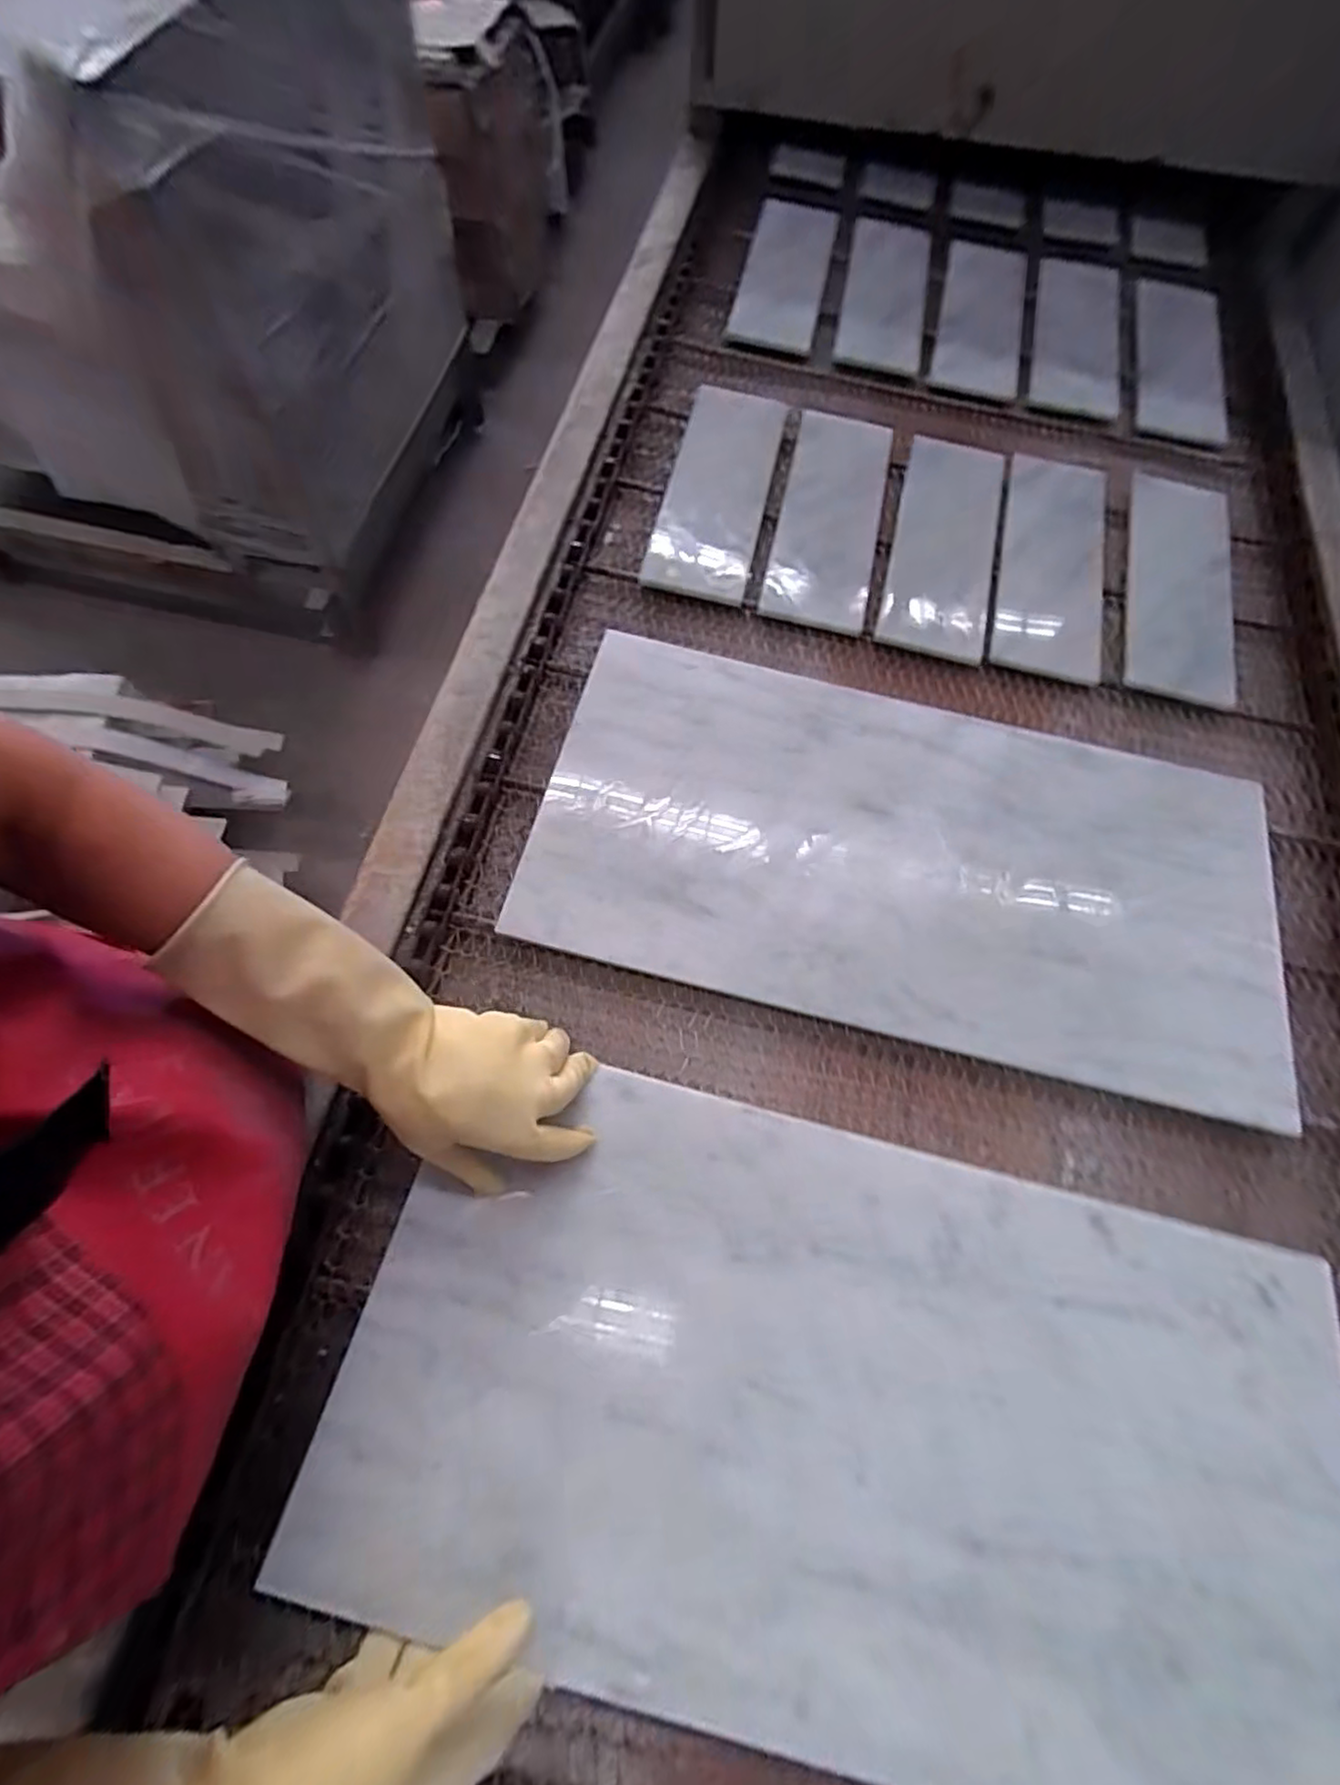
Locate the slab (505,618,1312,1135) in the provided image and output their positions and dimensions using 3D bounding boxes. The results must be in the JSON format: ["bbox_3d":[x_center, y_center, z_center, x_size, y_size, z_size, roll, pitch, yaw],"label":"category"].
[{"bbox_3d":[0.199,-0.038,0.554,0.609,0.012,0.307,13,66,3],"label":"slab"}]

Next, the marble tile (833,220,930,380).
[{"bbox_3d":[0.281,-0.789,0.855,0.107,0.009,0.308,11,67,1],"label":"marble tile"}]

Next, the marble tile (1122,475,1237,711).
[{"bbox_3d":[0.544,-0.334,0.709,0.107,0.011,0.312,15,67,9],"label":"marble tile"}]

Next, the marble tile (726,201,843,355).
[{"bbox_3d":[0.151,-0.808,0.848,0.103,0.008,0.336,13,67,1],"label":"marble tile"}]

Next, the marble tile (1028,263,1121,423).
[{"bbox_3d":[0.529,-0.733,0.865,0.109,0.012,0.322,16,67,2],"label":"marble tile"}]

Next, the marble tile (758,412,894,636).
[{"bbox_3d":[0.171,-0.411,0.698,0.103,0.017,0.311,13,67,1],"label":"marble tile"}]

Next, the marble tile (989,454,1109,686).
[{"bbox_3d":[0.407,-0.360,0.701,0.110,0.010,0.314,16,67,3],"label":"marble tile"}]

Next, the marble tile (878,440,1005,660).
[{"bbox_3d":[0.291,-0.374,0.702,0.103,0.012,0.300,15,67,2],"label":"marble tile"}]

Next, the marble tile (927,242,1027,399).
[{"bbox_3d":[0.404,-0.756,0.864,0.109,0.015,0.303,15,67,2],"label":"marble tile"}]

